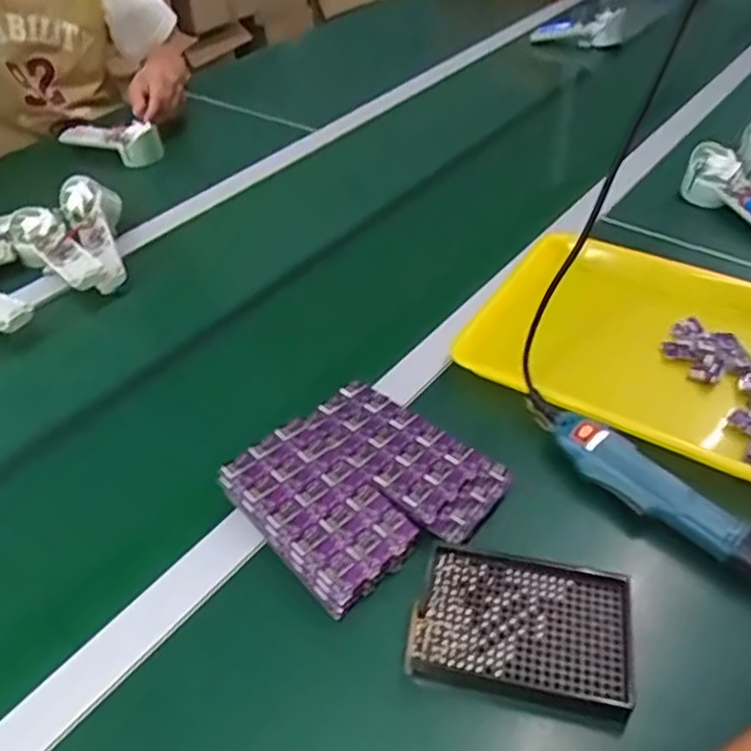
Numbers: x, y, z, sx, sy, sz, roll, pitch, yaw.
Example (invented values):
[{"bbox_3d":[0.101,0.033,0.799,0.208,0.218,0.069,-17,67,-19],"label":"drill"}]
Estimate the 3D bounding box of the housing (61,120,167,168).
[{"bbox_3d":[-0.416,-0.373,1.030,0.151,0.060,0.049,15,47,19],"label":"housing"}]

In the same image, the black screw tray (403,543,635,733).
[{"bbox_3d":[0.098,0.170,0.439,0.139,0.023,0.096,8,45,13],"label":"black screw tray"}]

